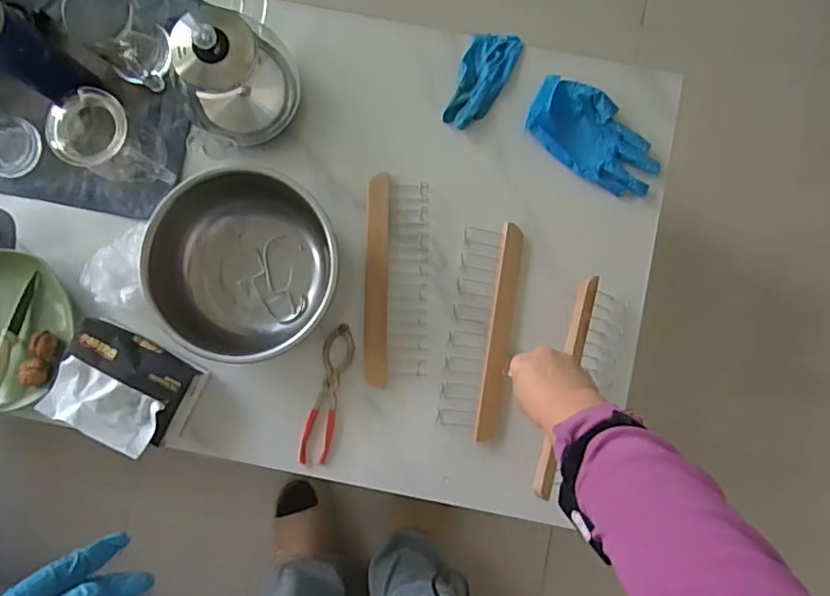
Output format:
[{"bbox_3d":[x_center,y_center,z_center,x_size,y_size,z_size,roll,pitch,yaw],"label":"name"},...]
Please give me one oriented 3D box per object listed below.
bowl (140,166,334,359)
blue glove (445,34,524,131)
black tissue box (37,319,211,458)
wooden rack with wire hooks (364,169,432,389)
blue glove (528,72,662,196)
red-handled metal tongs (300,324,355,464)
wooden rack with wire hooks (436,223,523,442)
[{"bbox_3d":[-0.205,-0.040,0.698,0.220,0.083,0.213,0,86,5],"label":"bowl"},{"bbox_3d":[0.088,-0.286,0.747,0.062,0.018,0.141,22,88,6],"label":"blue glove"},{"bbox_3d":[-0.356,0.108,0.695,0.151,0.064,0.119,24,88,6],"label":"black tissue box"},{"bbox_3d":[-0.024,-0.022,0.726,0.078,0.025,0.256,1,86,5],"label":"wooden rack with wire hooks"},{"bbox_3d":[0.227,-0.203,0.724,0.177,0.032,0.092,38,90,6],"label":"blue glove"},{"bbox_3d":[-0.111,0.122,0.728,0.037,0.006,0.175,14,87,6],"label":"red-handled metal tongs"},{"bbox_3d":[0.081,0.039,0.707,0.077,0.017,0.254,9,87,5],"label":"wooden rack with wire hooks"}]

